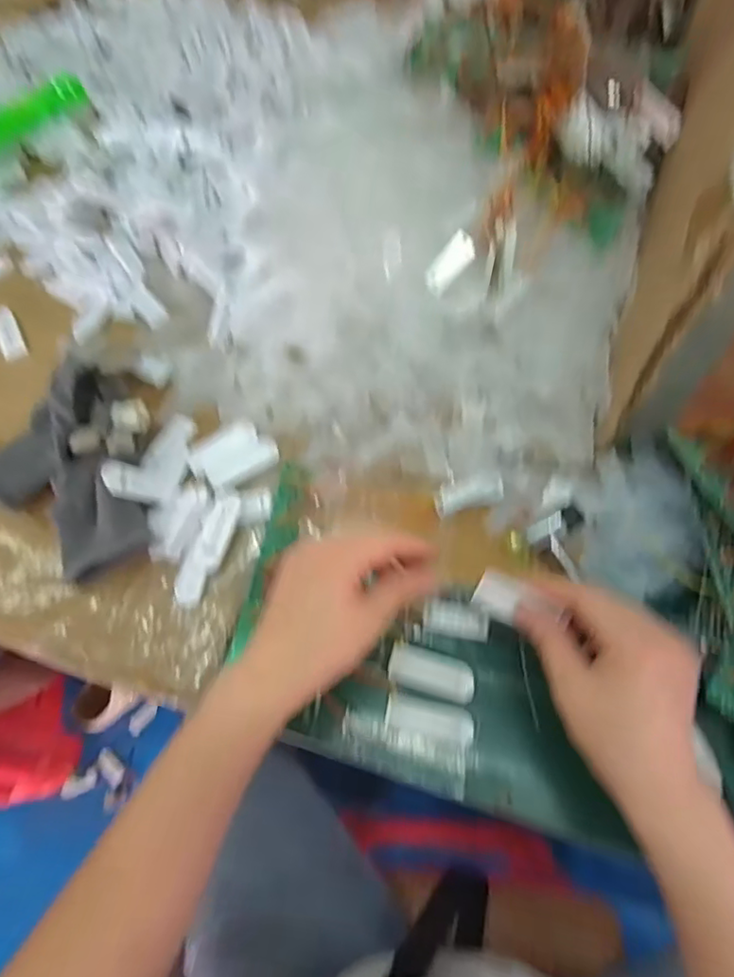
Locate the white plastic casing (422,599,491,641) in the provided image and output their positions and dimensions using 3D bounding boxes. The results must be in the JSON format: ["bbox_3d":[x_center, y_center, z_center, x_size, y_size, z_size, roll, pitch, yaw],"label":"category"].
[{"bbox_3d":[0.065,0.096,0.437,0.047,0.006,0.024,10,63,8],"label":"white plastic casing"}]

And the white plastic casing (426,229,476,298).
[{"bbox_3d":[0.069,-0.186,0.495,0.023,0.009,0.053,37,97,18],"label":"white plastic casing"}]

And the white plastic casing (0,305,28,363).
[{"bbox_3d":[-0.342,-0.150,0.569,0.019,0.007,0.070,-26,64,-10],"label":"white plastic casing"}]

